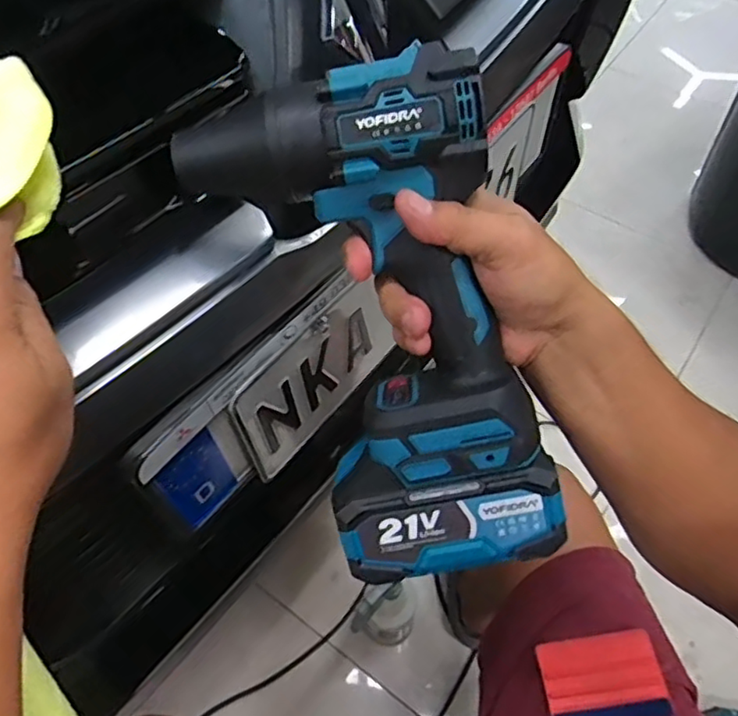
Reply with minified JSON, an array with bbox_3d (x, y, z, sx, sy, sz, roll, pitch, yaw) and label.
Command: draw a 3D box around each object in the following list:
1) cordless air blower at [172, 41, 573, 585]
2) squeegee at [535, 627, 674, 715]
[{"bbox_3d":[0.017,-0.015,0.336,0.138,0.080,0.250,-17,99,11],"label":"cordless air blower"},{"bbox_3d":[0.206,0.285,0.550,0.099,0.008,0.073,-11,52,7],"label":"squeegee"}]

